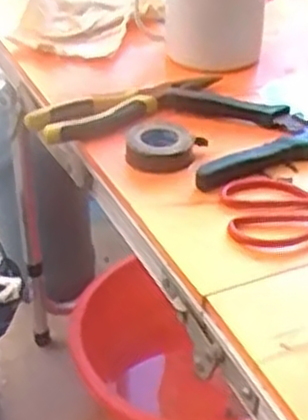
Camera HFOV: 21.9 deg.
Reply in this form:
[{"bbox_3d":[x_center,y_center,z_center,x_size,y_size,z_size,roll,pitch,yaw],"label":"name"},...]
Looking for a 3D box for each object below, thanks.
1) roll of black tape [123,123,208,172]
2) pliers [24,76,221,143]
[{"bbox_3d":[0.010,-0.052,0.629,0.058,0.024,0.060,0,35,0],"label":"roll of black tape"},{"bbox_3d":[-0.018,-0.089,0.688,0.179,0.023,0.041,-18,39,-24],"label":"pliers"}]

